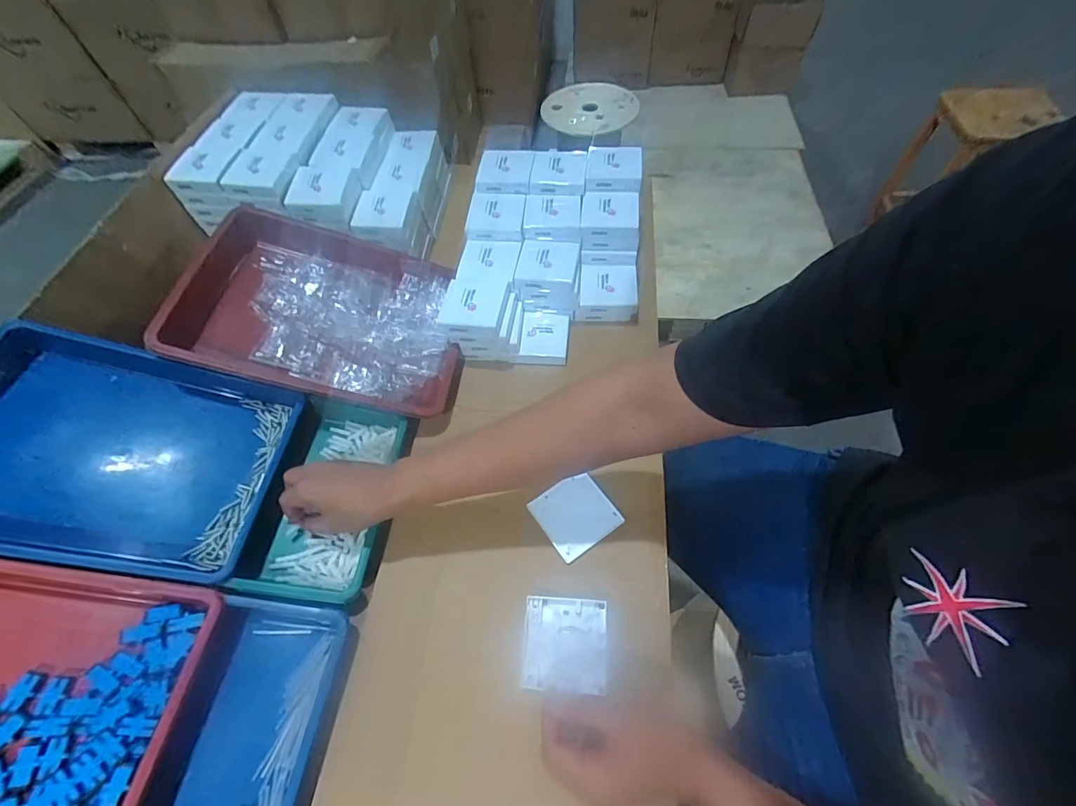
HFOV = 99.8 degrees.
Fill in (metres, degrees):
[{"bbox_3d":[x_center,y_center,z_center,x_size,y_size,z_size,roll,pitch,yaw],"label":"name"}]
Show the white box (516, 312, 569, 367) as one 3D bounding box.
[{"bbox_3d":[0.009,-0.100,0.678,0.072,0.024,0.083,4,58,7],"label":"white box"}]

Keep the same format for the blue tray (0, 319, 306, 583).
[{"bbox_3d":[-0.459,0.052,0.497,0.309,0.044,0.240,18,56,-19],"label":"blue tray"}]

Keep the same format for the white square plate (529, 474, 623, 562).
[{"bbox_3d":[0.045,0.134,0.547,0.084,0.006,0.084,-34,71,-9],"label":"white square plate"}]

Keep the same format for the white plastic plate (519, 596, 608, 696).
[{"bbox_3d":[0.028,0.251,0.475,0.086,0.010,0.084,2,58,5],"label":"white plastic plate"}]

